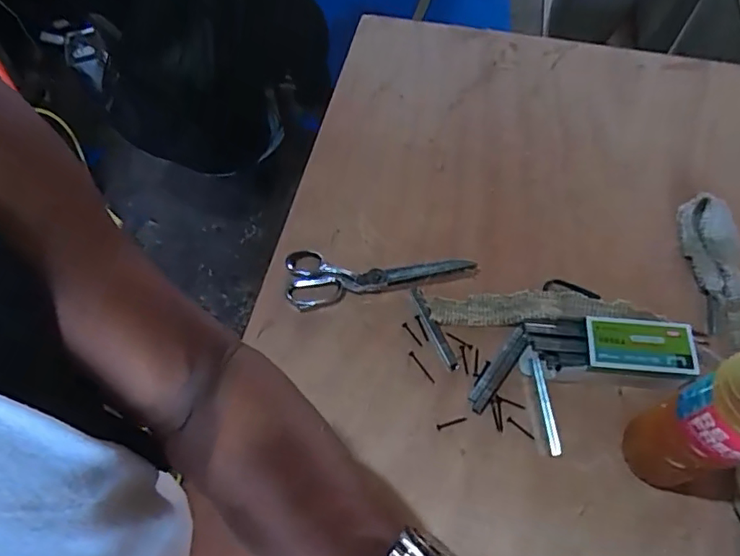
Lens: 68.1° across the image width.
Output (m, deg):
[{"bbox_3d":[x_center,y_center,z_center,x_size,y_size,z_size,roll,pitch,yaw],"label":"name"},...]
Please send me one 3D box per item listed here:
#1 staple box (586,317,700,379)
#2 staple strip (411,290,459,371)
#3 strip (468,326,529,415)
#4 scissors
[{"bbox_3d":[0.304,0.077,0.614,0.116,0.015,0.065,5,61,3],"label":"staple box"},{"bbox_3d":[0.080,0.064,0.682,0.011,0.009,0.114,-21,63,-11],"label":"staple strip"},{"bbox_3d":[0.156,0.109,0.655,0.024,0.011,0.119,34,66,17],"label":"strip"},{"bbox_3d":[0.009,-0.015,0.718,0.237,0.021,0.083,-11,65,0],"label":"scissors"}]

